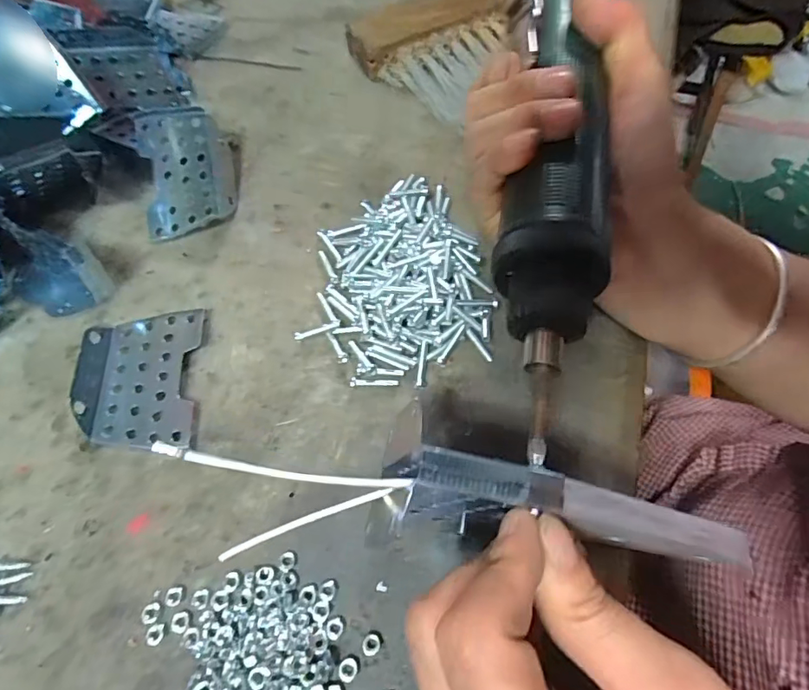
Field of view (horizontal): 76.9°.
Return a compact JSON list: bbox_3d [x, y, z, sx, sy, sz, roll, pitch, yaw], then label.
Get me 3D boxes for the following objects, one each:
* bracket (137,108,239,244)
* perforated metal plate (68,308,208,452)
[{"bbox_3d":[-0.122,-0.097,0.286,0.048,0.020,0.068,-9,90,5],"label":"bracket"},{"bbox_3d":[-0.127,0.016,0.242,0.057,0.009,0.068,-4,64,-1],"label":"perforated metal plate"}]

